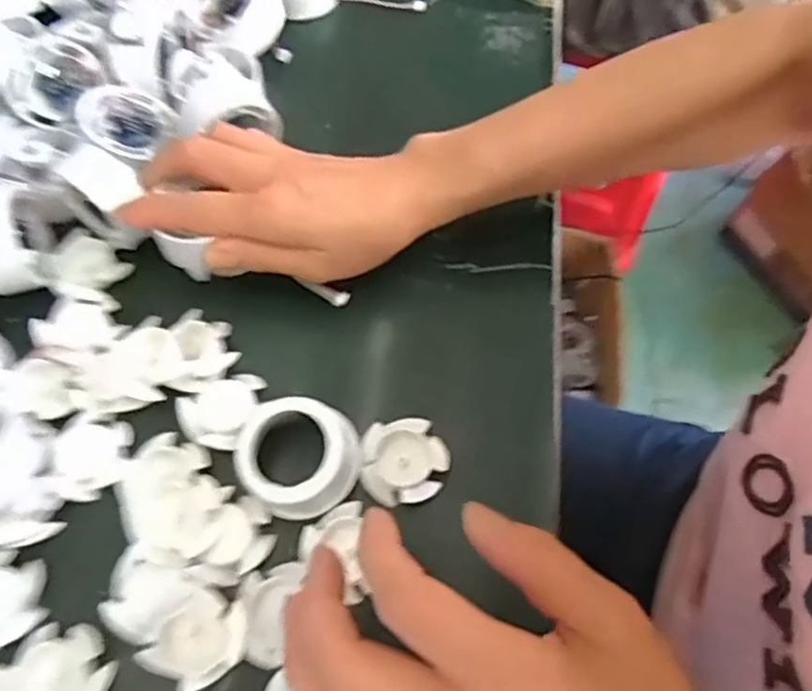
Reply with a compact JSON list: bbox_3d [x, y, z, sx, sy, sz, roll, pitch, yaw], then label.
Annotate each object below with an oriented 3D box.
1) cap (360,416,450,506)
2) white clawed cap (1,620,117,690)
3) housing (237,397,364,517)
[{"bbox_3d":[0.000,0.055,0.322,0.040,0.012,0.039,1,63,-2],"label":"cap"},{"bbox_3d":[-0.147,0.138,0.282,0.042,0.010,0.039,1,63,-2],"label":"white clawed cap"},{"bbox_3d":[-0.052,0.049,0.311,0.060,0.026,0.054,5,63,0],"label":"housing"}]

